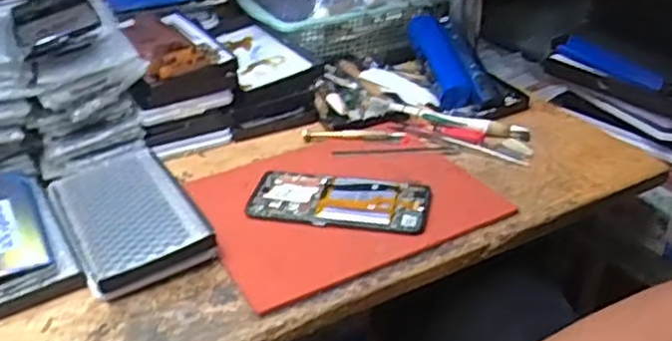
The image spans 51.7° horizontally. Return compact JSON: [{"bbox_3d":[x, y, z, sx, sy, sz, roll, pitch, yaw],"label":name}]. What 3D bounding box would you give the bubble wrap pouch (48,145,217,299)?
[{"bbox_3d":[-0.188,0.034,0.615,0.101,0.021,0.190,-19,36,-26],"label":"bubble wrap pouch"}]

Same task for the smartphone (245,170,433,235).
[{"bbox_3d":[0.003,0.026,0.646,0.164,0.008,0.079,3,32,7],"label":"smartphone"}]

